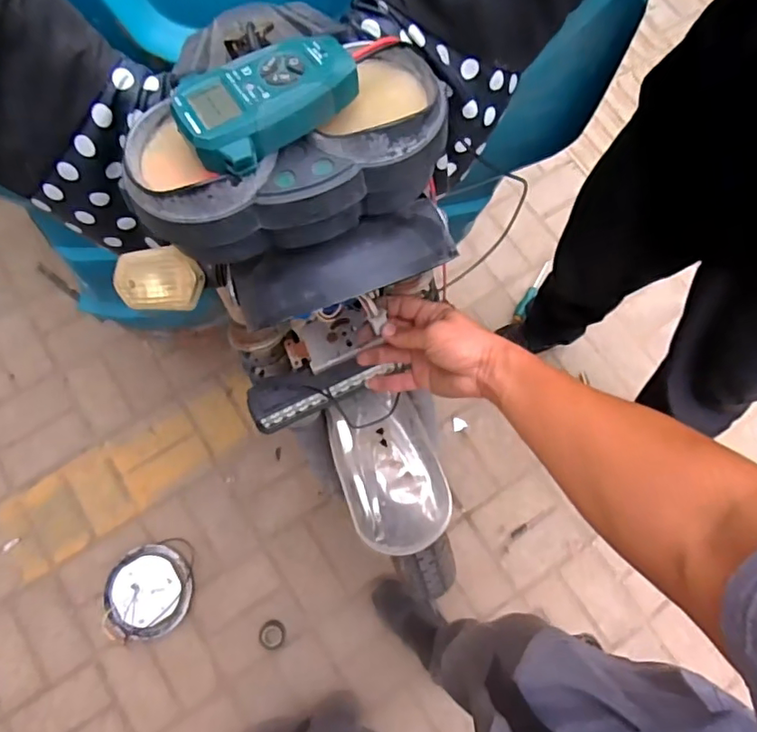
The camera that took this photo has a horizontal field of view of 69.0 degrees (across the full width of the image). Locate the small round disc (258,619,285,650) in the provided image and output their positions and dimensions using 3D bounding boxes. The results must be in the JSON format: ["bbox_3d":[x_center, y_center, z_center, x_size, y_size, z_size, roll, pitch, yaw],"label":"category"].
[{"bbox_3d":[-0.227,0.572,1.167,0.056,0.030,0.057,0,75,-1],"label":"small round disc"}]

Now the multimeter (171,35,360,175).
[{"bbox_3d":[-0.066,-0.159,0.324,0.105,0.022,0.060,-37,79,-10],"label":"multimeter"}]

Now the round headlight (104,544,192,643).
[{"bbox_3d":[-0.473,0.463,1.134,0.171,0.036,0.180,1,74,-3],"label":"round headlight"}]

